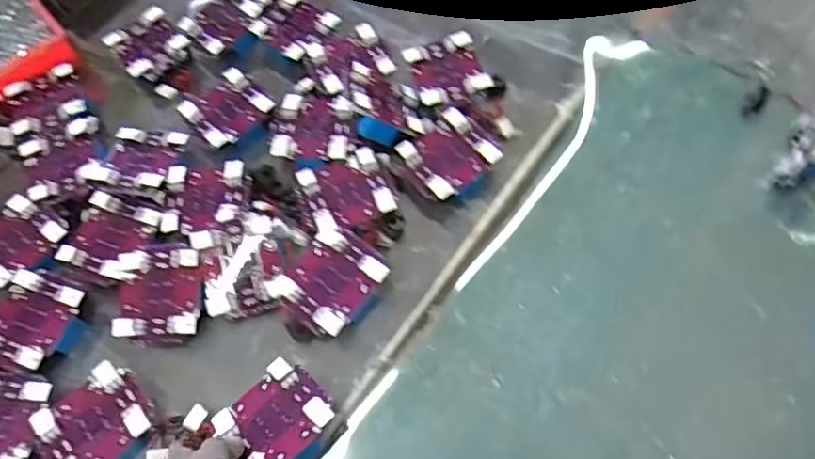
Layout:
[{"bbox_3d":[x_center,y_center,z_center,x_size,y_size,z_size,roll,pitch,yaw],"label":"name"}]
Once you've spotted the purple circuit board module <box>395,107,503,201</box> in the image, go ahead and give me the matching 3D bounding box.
[{"bbox_3d":[0.046,-0.078,0.655,0.087,0.033,0.088,-34,72,-15],"label":"purple circuit board module"}]

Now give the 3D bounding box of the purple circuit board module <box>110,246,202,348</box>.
[{"bbox_3d":[-0.252,0.069,0.607,0.085,0.025,0.091,0,67,-2],"label":"purple circuit board module"}]

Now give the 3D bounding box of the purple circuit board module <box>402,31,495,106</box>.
[{"bbox_3d":[0.047,-0.186,0.703,0.081,0.026,0.083,-16,69,-9],"label":"purple circuit board module"}]

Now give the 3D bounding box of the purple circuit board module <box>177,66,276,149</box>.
[{"bbox_3d":[-0.212,-0.144,0.703,0.088,0.015,0.076,-40,74,-17],"label":"purple circuit board module"}]

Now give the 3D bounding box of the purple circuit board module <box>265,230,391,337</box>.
[{"bbox_3d":[-0.077,0.056,0.606,0.093,0.035,0.107,39,71,13],"label":"purple circuit board module"}]

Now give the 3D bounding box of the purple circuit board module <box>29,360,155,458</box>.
[{"bbox_3d":[-0.292,0.182,0.566,0.085,0.030,0.097,41,72,14],"label":"purple circuit board module"}]

